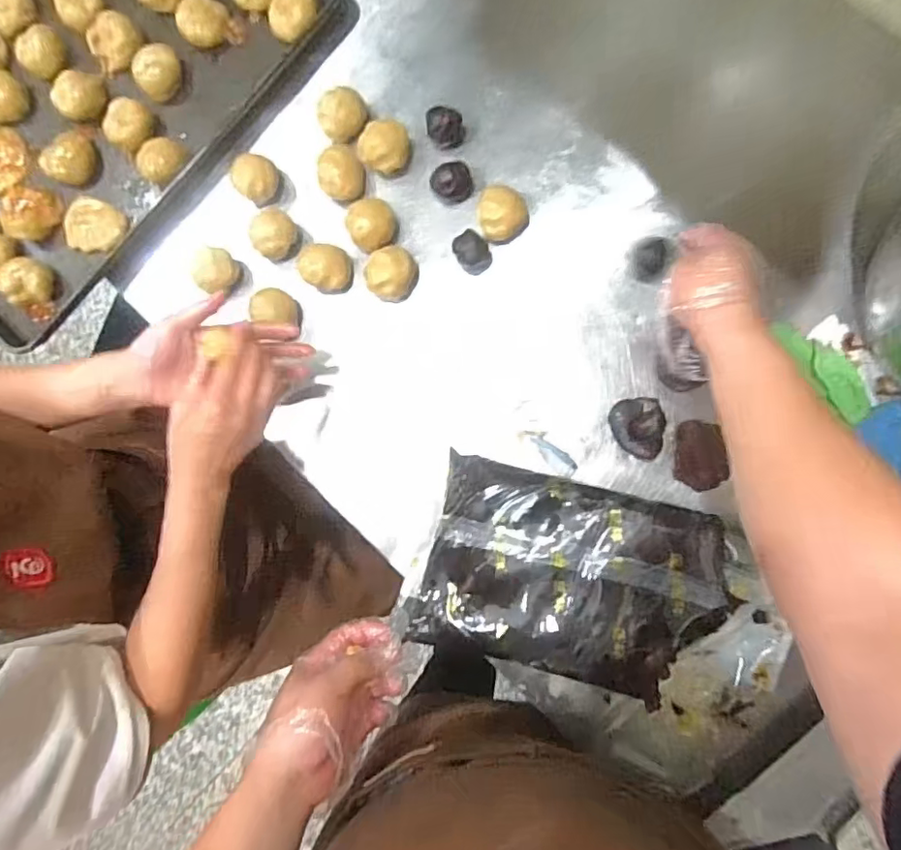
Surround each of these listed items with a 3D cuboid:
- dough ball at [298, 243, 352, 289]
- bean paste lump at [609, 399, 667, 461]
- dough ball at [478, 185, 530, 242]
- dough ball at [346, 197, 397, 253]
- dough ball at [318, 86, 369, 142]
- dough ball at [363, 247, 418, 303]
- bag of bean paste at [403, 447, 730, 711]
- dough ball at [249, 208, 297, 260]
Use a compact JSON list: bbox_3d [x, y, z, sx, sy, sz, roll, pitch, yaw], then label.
[{"bbox_3d":[-0.144,-0.186,0.647,0.052,0.047,0.056,-1,86,7],"label":"dough ball"},{"bbox_3d":[0.207,0.005,0.608,0.059,0.031,0.069,-4,85,7],"label":"bean paste lump"},{"bbox_3d":[0.060,-0.238,0.624,0.055,0.045,0.051,-1,86,7],"label":"dough ball"},{"bbox_3d":[-0.089,-0.231,0.644,0.054,0.046,0.052,-1,86,7],"label":"dough ball"},{"bbox_3d":[-0.126,-0.366,0.657,0.055,0.045,0.056,-1,86,7],"label":"dough ball"},{"bbox_3d":[-0.068,-0.177,0.641,0.054,0.056,0.062,40,91,8],"label":"dough ball"},{"bbox_3d":[0.117,0.155,0.551,0.287,0.043,0.193,13,87,8],"label":"bag of bean paste"},{"bbox_3d":[-0.209,-0.226,0.657,0.051,0.043,0.055,44,92,8],"label":"dough ball"}]

